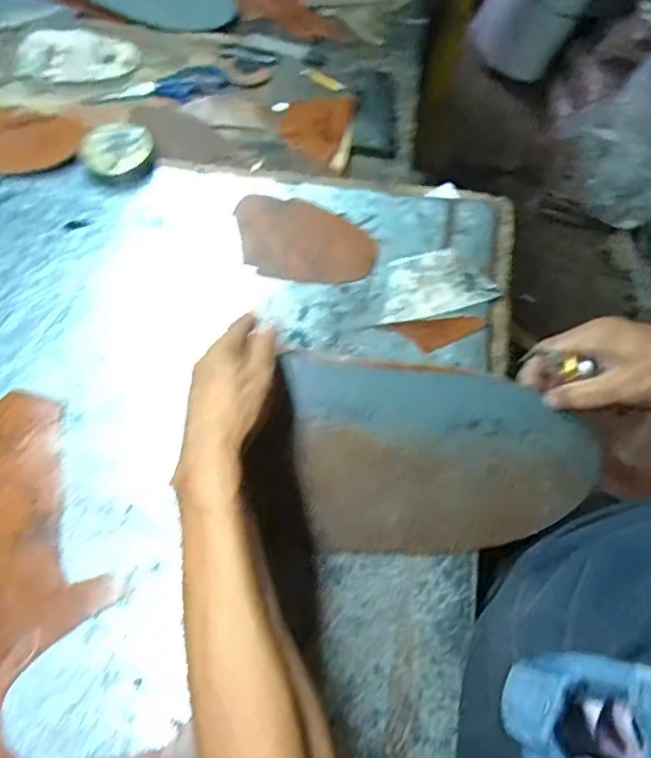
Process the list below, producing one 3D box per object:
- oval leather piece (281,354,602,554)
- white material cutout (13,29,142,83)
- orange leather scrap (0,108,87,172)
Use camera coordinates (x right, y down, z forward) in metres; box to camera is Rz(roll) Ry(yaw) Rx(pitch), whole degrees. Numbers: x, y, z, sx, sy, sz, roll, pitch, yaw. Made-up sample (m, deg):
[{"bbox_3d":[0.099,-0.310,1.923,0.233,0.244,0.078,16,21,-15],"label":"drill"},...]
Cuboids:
[{"bbox_3d":[0.088,0.067,0.488,0.235,0.016,0.150,6,101,2],"label":"oval leather piece"},{"bbox_3d":[-0.322,-0.427,0.797,0.150,0.012,0.094,0,62,-4],"label":"white material cutout"},{"bbox_3d":[-0.363,-0.278,0.698,0.150,0.017,0.084,4,62,-1],"label":"orange leather scrap"}]

